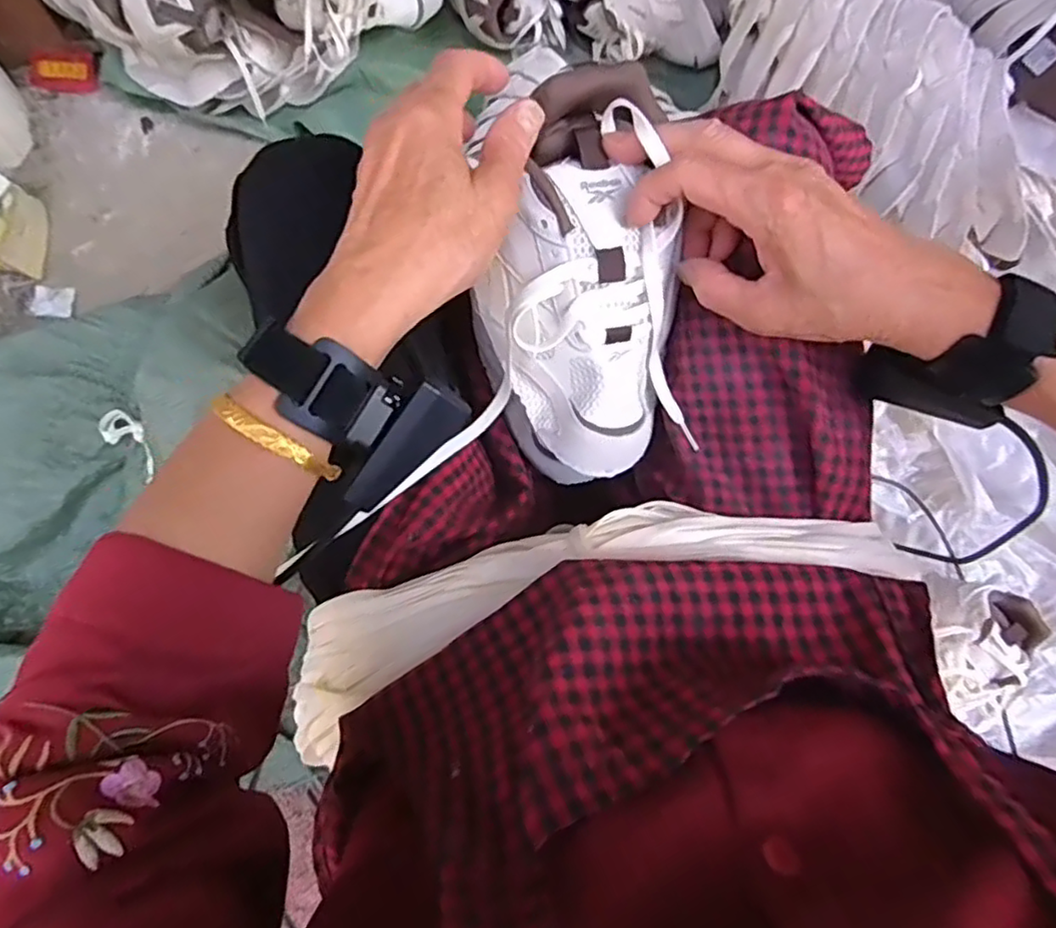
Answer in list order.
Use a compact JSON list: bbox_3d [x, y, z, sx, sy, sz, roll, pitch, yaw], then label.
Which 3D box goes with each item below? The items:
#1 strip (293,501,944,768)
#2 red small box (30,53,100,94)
[{"bbox_3d":[0.034,0.075,0.360,0.358,0.103,0.087,-16,72,-7],"label":"strip"},{"bbox_3d":[-0.638,-0.539,0.886,0.095,0.034,0.040,-3,71,-3],"label":"red small box"}]

